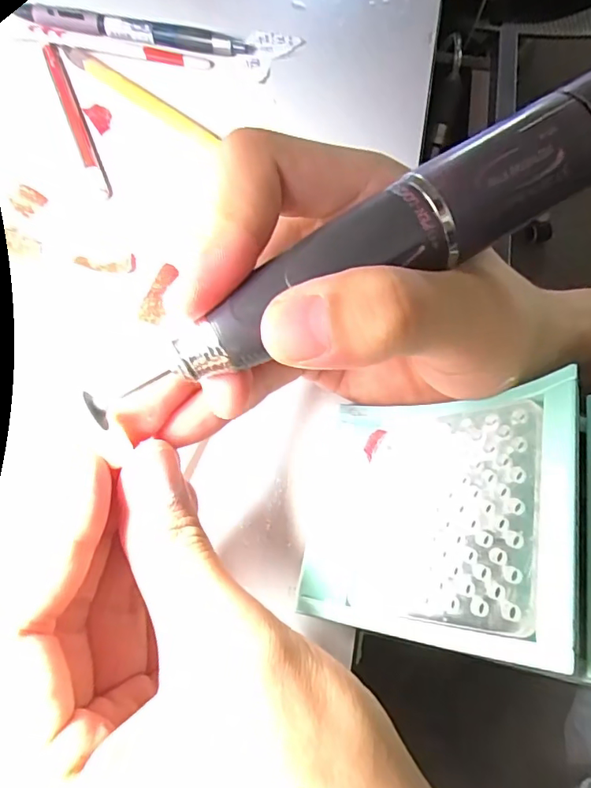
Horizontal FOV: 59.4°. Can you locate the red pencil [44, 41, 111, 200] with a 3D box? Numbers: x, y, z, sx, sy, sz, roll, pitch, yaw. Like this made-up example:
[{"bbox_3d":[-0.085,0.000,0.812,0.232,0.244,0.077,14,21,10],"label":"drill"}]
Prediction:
[{"bbox_3d":[-0.118,-0.148,0.275,0.008,0.008,0.121,-22,70,-9],"label":"red pencil"}]

